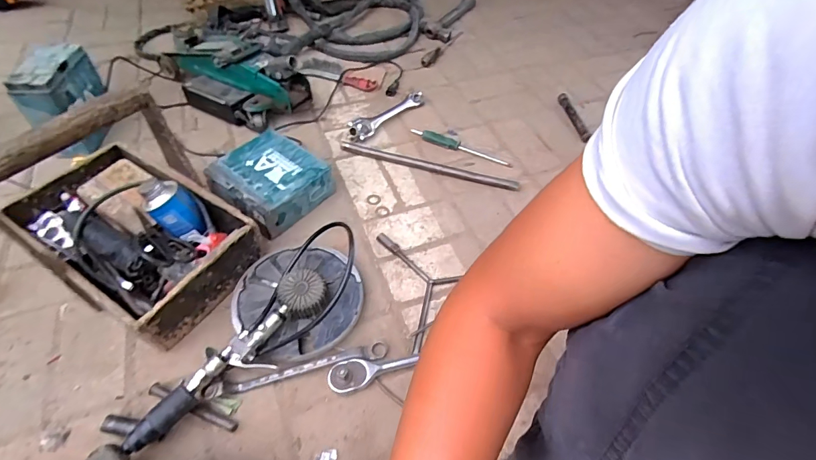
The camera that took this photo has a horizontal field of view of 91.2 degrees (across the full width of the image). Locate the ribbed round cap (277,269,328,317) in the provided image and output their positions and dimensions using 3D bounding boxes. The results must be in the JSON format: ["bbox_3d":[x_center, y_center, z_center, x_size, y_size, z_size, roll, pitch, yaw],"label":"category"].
[{"bbox_3d":[-0.159,0.098,0.607,0.068,0.046,0.063,-20,54,-18],"label":"ribbed round cap"}]

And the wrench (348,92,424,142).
[{"bbox_3d":[-0.050,-0.277,0.960,0.051,0.039,0.247,37,57,23],"label":"wrench"}]

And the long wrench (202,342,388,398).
[{"bbox_3d":[-0.156,0.200,0.577,0.253,0.017,0.026,-9,52,-12],"label":"long wrench"}]

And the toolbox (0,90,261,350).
[{"bbox_3d":[-0.435,-0.043,0.593,0.342,0.265,0.244,28,54,17],"label":"toolbox"}]

